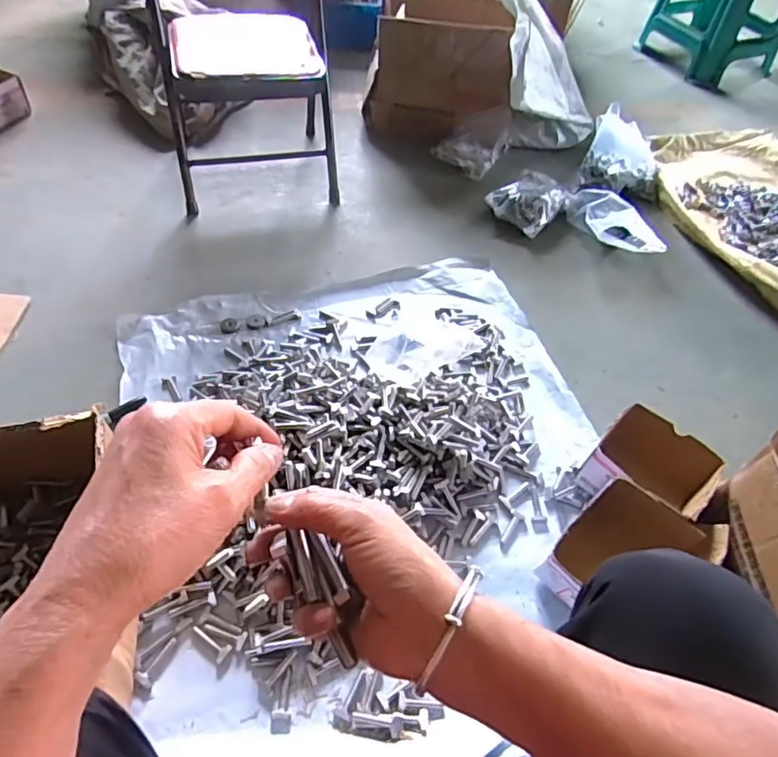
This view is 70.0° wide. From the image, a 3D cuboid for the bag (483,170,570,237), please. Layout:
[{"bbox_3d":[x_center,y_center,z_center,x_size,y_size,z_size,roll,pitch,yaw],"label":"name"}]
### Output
[{"bbox_3d":[0.304,-0.386,1.206,0.134,0.060,0.157,37,57,23],"label":"bag"}]

